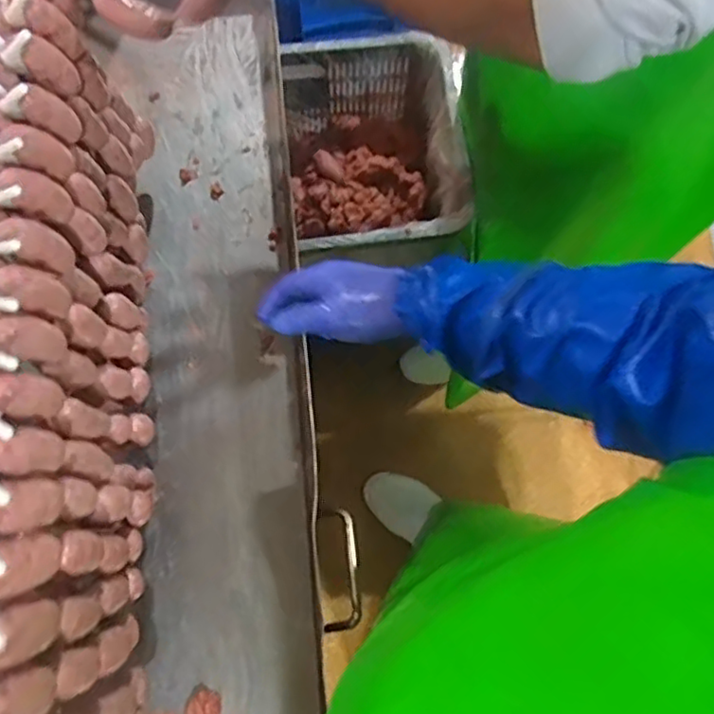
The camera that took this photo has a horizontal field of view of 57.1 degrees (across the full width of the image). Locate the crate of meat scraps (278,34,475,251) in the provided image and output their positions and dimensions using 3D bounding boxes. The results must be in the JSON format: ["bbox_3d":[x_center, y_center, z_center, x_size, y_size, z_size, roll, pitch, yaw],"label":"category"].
[{"bbox_3d":[0.030,-0.321,1.108,0.291,0.176,0.356,-7,73,-3],"label":"crate of meat scraps"}]

